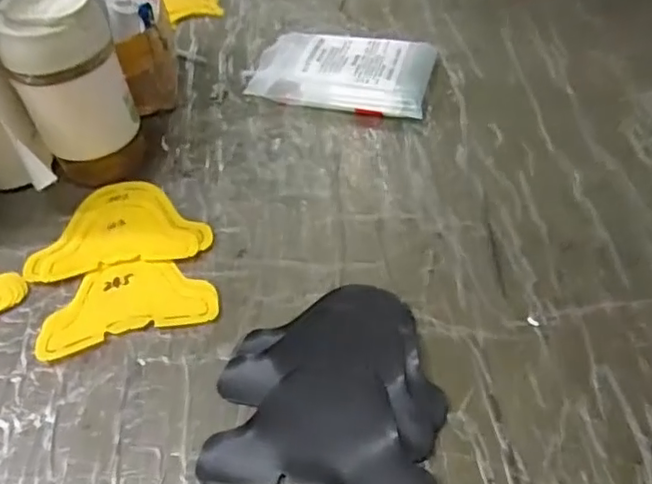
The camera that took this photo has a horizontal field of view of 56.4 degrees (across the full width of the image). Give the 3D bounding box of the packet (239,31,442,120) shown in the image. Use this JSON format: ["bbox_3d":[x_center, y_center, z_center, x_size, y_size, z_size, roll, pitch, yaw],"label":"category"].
[{"bbox_3d":[0.017,-0.174,0.623,0.176,0.029,0.104,9,51,13],"label":"packet"}]

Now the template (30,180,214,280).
[{"bbox_3d":[-0.172,-0.016,0.516,0.141,0.005,0.098,-10,49,-3],"label":"template"}]

